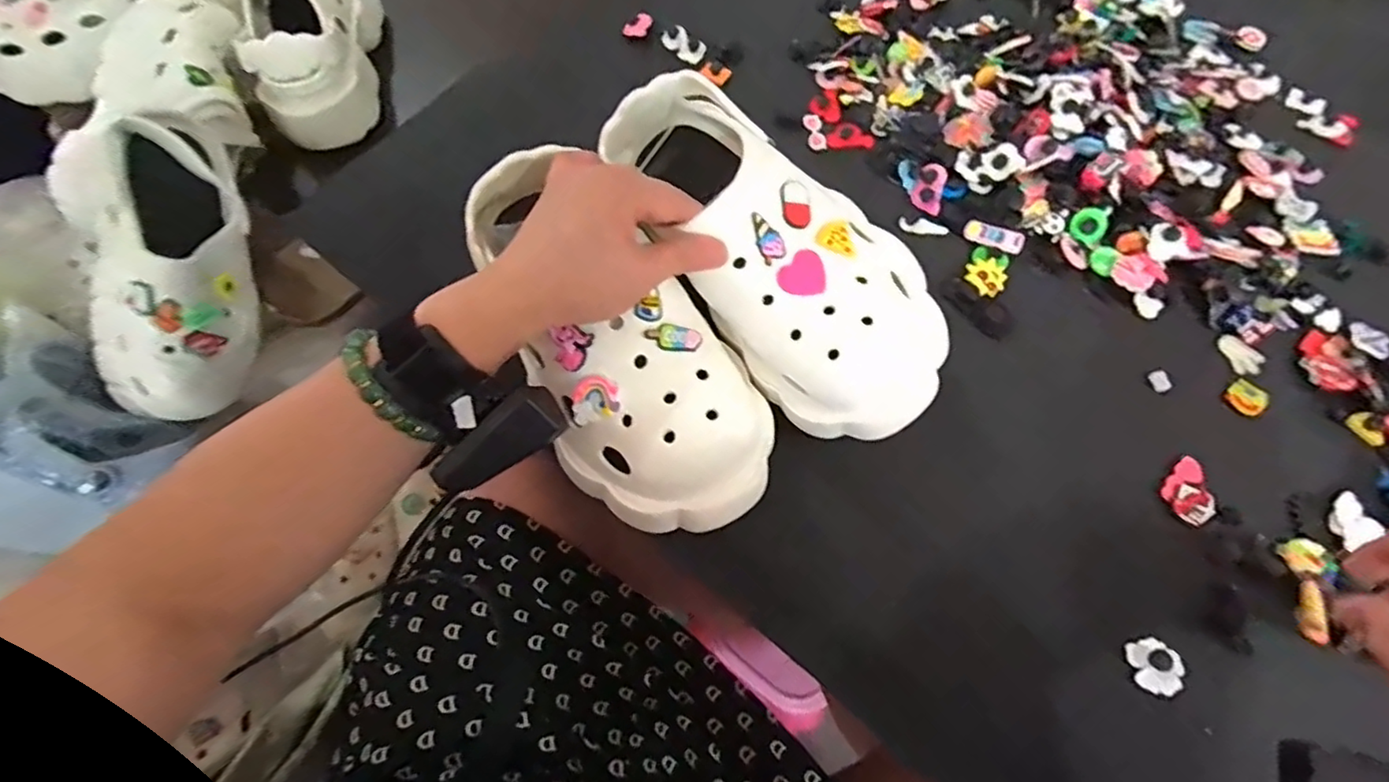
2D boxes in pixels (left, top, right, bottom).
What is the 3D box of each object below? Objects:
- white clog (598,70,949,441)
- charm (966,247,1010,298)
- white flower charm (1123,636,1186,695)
[{"bbox_3d":[0.052,-0.087,0.386,0.109,0.074,0.250,-34,81,-12],"label":"white clog"},{"bbox_3d":[0.212,-0.087,0.455,0.027,0.007,0.037,25,69,12],"label":"charm"},{"bbox_3d":[0.256,0.151,0.347,0.027,0.007,0.029,-4,66,0],"label":"white flower charm"}]

